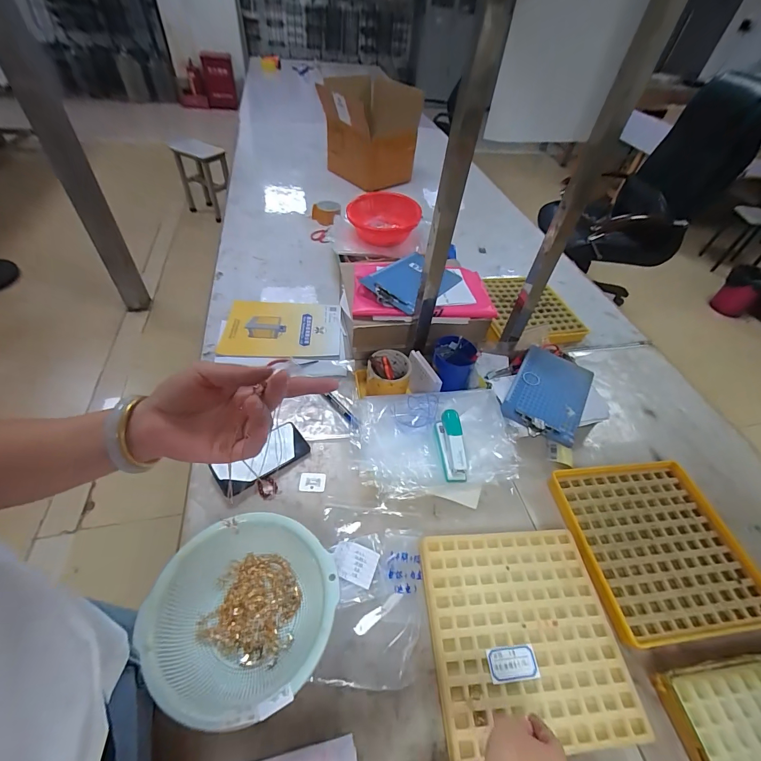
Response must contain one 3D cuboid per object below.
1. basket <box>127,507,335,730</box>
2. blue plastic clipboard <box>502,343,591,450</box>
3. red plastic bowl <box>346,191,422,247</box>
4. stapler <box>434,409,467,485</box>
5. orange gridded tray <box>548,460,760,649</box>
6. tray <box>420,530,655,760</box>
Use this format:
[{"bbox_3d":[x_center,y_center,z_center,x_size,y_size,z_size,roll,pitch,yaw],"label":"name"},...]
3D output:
[{"bbox_3d":[-0.176,0.308,0.484,0.218,0.097,0.217,2,48,-2],"label":"basket"},{"bbox_3d":[0.358,0.028,0.773,0.147,0.033,0.222,25,51,18],"label":"blue plastic clipboard"},{"bbox_3d":[0.008,-0.481,1.079,0.206,0.090,0.206,3,49,-4],"label":"red plastic bowl"},{"bbox_3d":[0.127,0.118,0.647,0.032,0.060,0.120,0,49,-7],"label":"stapler"},{"bbox_3d":[0.475,0.277,0.624,0.283,0.032,0.270,-4,49,-8],"label":"orange gridded tray"},{"bbox_3d":[0.203,0.352,0.517,0.258,0.013,0.253,-1,48,-5],"label":"tray"}]

